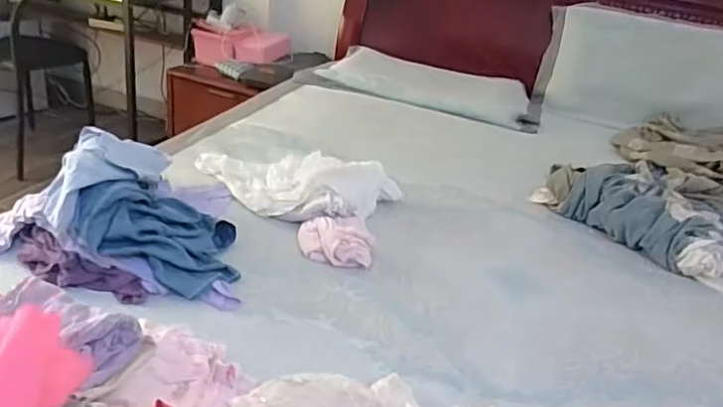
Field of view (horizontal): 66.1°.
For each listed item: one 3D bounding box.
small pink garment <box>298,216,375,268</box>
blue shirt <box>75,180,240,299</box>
[{"bbox_3d":[-0.045,0.065,1.001,0.127,0.047,0.118,4,27,-10],"label":"small pink garment"},{"bbox_3d":[-0.301,0.031,0.872,0.213,0.128,0.177,9,27,0],"label":"blue shirt"}]

